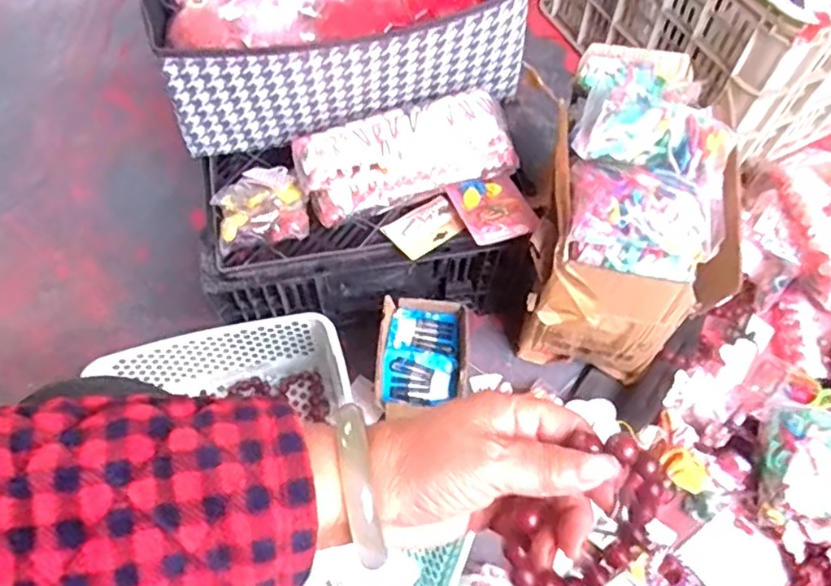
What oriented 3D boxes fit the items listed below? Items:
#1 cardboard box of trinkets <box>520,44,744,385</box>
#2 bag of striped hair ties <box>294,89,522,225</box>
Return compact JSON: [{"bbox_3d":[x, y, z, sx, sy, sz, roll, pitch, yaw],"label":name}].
[{"bbox_3d":[0.230,-0.107,0.771,0.195,0.315,0.333,3,62,1],"label":"cardboard box of trinkets"},{"bbox_3d":[-0.009,-0.150,0.715,0.238,0.061,0.093,-15,63,-8],"label":"bag of striped hair ties"}]

